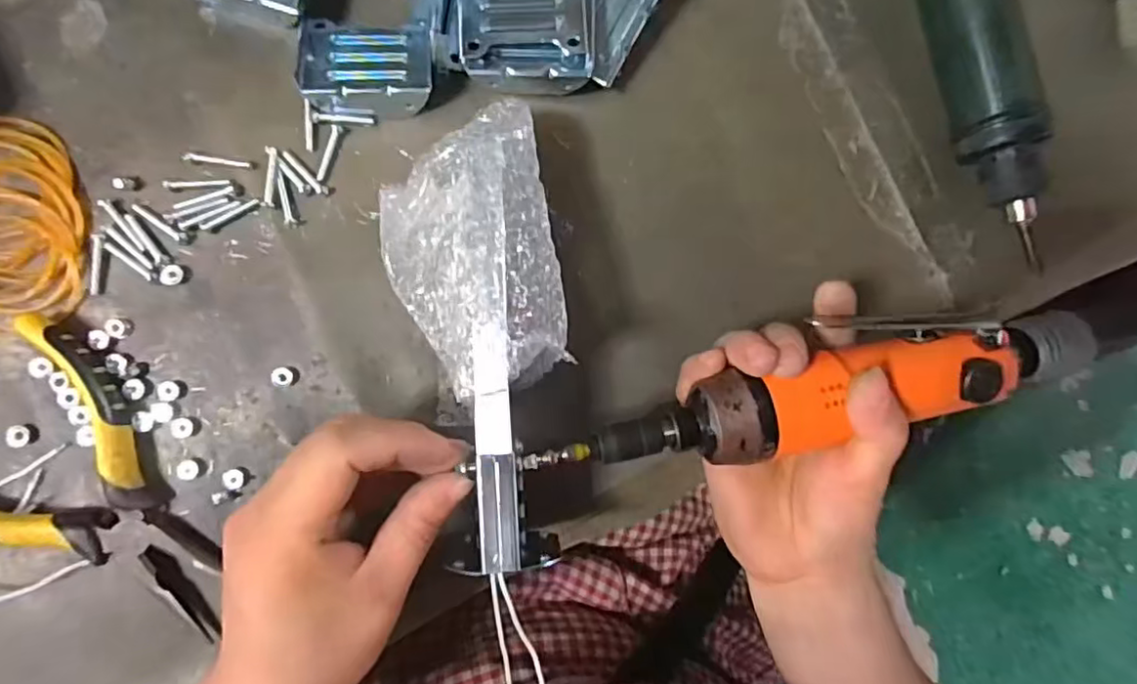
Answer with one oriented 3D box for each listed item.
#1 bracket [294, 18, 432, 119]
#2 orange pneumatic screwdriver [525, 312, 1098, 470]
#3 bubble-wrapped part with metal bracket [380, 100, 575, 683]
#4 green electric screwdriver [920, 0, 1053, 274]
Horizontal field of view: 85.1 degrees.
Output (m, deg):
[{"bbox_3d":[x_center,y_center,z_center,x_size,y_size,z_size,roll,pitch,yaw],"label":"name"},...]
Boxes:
[{"bbox_3d":[-0.093,-0.129,0.286,0.061,0.019,0.042,5,88,-7],"label":"bracket"},{"bbox_3d":[0.109,0.020,0.261,0.251,0.033,0.038,-12,90,-8],"label":"orange pneumatic screwdriver"},{"bbox_3d":[-0.035,0.013,0.250,0.069,0.037,0.215,-5,81,-7],"label":"bubble-wrapped part with metal bracket"},{"bbox_3d":[0.205,-0.165,0.316,0.040,0.036,0.255,-18,91,-7],"label":"green electric screwdriver"}]

